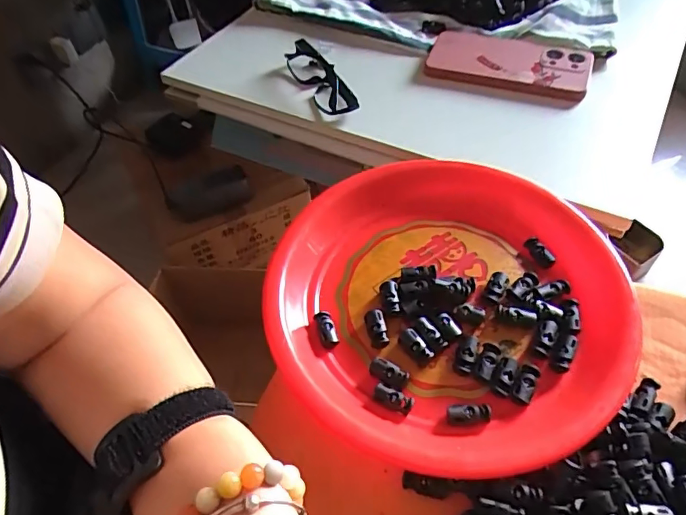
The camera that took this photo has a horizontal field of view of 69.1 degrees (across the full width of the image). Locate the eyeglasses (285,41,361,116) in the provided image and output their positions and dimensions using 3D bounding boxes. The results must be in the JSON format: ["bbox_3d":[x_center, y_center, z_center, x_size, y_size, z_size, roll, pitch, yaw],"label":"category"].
[{"bbox_3d":[-0.031,-0.193,0.531,0.034,0.037,0.139,-24,54,-15],"label":"eyeglasses"}]

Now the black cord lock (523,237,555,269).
[{"bbox_3d":[0.157,-0.004,0.400,0.011,0.009,0.027,-18,52,-11],"label":"black cord lock"}]

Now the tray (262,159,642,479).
[{"bbox_3d":[0.079,0.025,0.367,0.241,0.031,0.253,14,53,14],"label":"tray"}]

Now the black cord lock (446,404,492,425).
[{"bbox_3d":[0.082,0.102,0.323,0.028,0.006,0.013,-1,51,3],"label":"black cord lock"}]

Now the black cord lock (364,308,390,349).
[{"bbox_3d":[0.025,0.051,0.360,0.014,0.012,0.029,-12,52,-6],"label":"black cord lock"}]

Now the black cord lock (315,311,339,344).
[{"bbox_3d":[-0.012,0.053,0.364,0.012,0.013,0.028,-18,52,-10],"label":"black cord lock"}]

